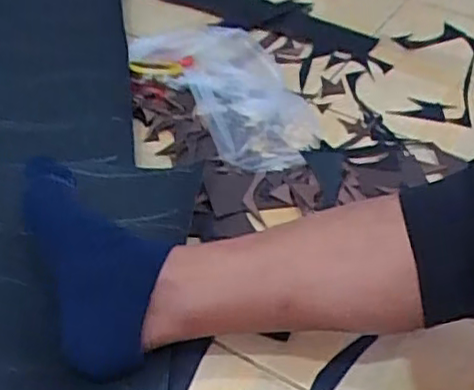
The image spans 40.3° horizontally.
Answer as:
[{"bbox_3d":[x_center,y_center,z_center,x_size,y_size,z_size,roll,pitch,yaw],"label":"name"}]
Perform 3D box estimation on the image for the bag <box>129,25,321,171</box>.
[{"bbox_3d":[-0.010,-0.137,0.850,0.185,0.045,0.306,-16,45,-22],"label":"bag"}]

